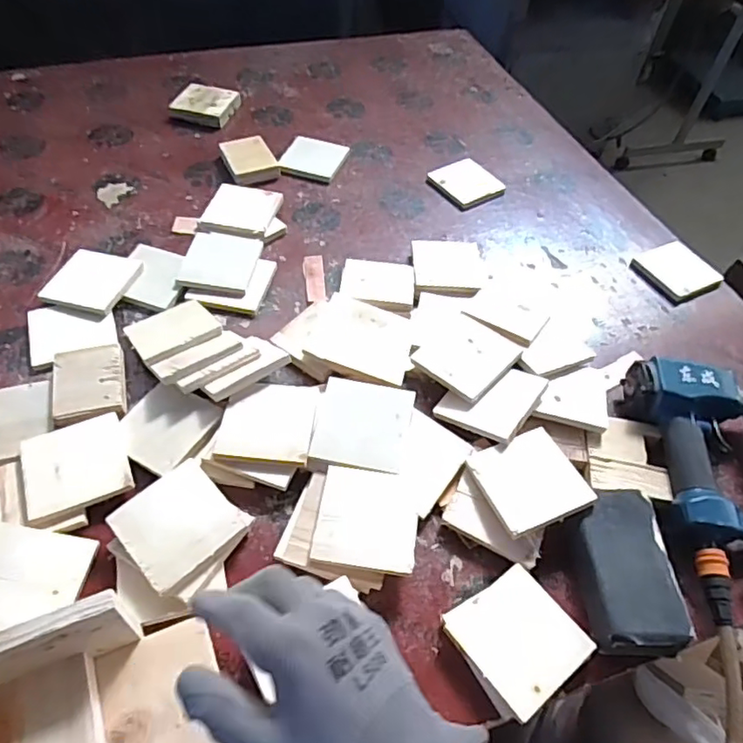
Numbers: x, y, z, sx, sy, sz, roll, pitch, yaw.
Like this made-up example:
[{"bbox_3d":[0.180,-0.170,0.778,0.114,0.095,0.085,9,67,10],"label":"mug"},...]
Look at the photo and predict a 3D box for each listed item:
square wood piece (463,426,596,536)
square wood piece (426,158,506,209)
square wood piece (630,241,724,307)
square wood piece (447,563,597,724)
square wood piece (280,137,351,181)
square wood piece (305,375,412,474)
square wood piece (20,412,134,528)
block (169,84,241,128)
[{"bbox_3d":[0.152,0.104,0.563,0.092,0.012,0.090,-22,51,-9],"label":"square wood piece"},{"bbox_3d":[0.145,-0.293,0.904,0.087,0.014,0.095,-22,56,-22],"label":"square wood piece"},{"bbox_3d":[0.427,-0.141,0.818,0.106,0.015,0.100,-20,55,-21],"label":"square wood piece"},{"bbox_3d":[0.123,0.219,0.487,0.091,0.008,0.095,-31,59,-27],"label":"square wood piece"},{"bbox_3d":[-0.090,-0.333,0.918,0.085,0.016,0.090,16,50,7],"label":"square wood piece"},{"bbox_3d":[-0.008,0.052,0.585,0.091,0.009,0.094,9,58,3],"label":"square wood piece"},{"bbox_3d":[-0.282,0.090,0.560,0.093,0.010,0.093,-18,54,-20],"label":"square wood piece"},{"bbox_3d":[-0.282,-0.453,0.999,0.097,0.025,0.092,13,50,5],"label":"block"}]

